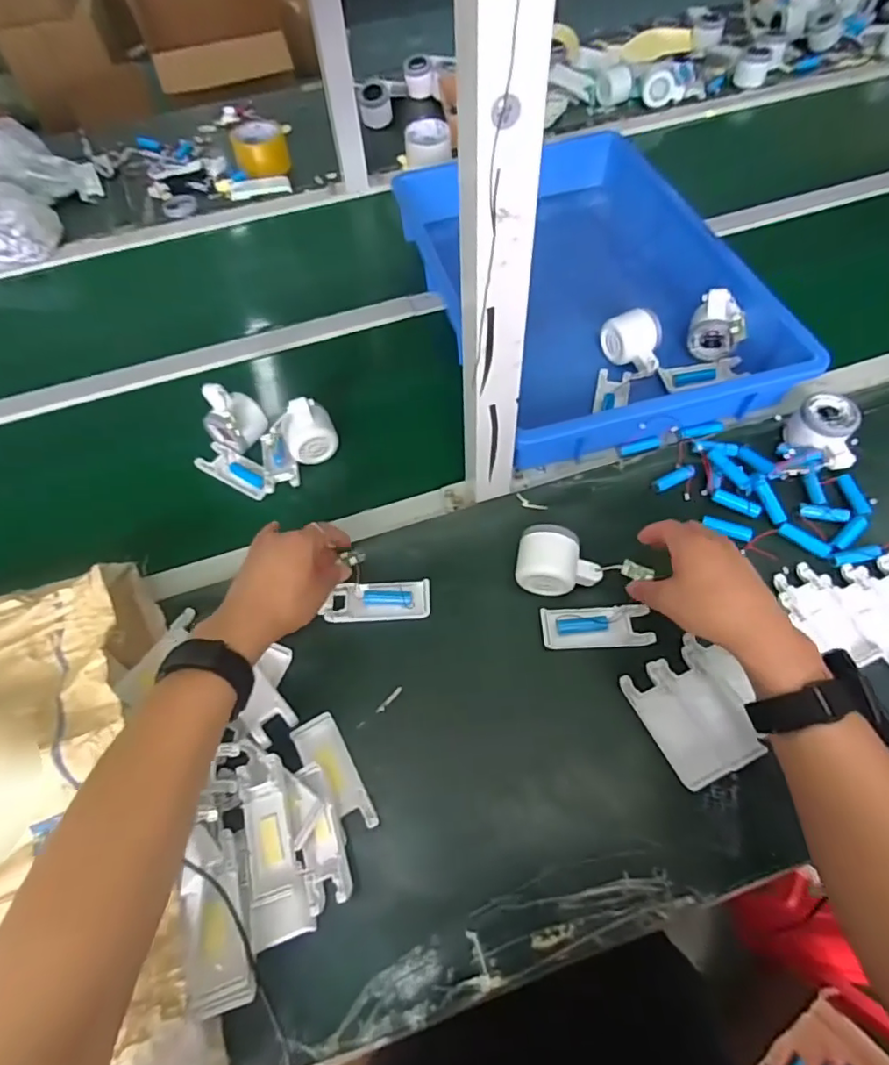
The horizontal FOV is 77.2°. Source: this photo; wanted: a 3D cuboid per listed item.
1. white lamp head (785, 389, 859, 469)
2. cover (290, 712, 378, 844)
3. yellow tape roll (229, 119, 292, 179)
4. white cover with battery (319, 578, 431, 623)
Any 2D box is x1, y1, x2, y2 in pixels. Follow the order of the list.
[{"bbox_3d":[0.416,-0.112,0.618,0.061,0.046,0.083,12,60,11],"label":"white lamp head"},{"bbox_3d":[-0.095,0.207,0.480,0.037,0.013,0.102,-29,61,-14],"label":"cover"},{"bbox_3d":[-0.344,-0.722,1.046,0.099,0.046,0.123,-14,59,-5],"label":"yellow tape roll"},{"bbox_3d":[-0.066,0.067,0.559,0.102,0.010,0.043,-3,58,1],"label":"white cover with battery"}]

